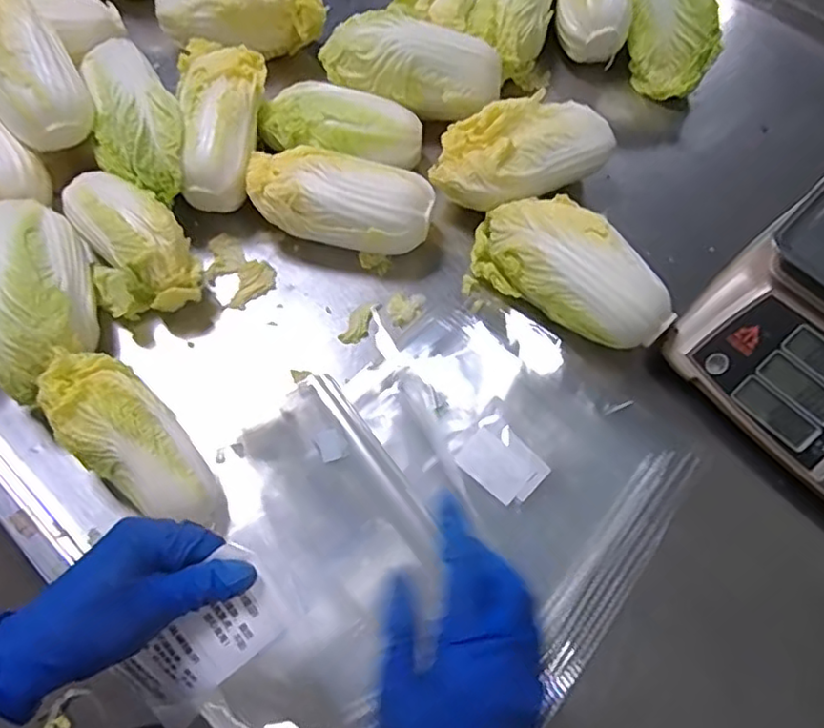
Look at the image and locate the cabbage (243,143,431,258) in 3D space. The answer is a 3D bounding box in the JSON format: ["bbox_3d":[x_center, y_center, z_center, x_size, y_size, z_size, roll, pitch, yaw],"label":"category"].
[{"bbox_3d":[-0.069,-0.161,0.624,0.176,0.077,0.086,11,65,2],"label":"cabbage"}]

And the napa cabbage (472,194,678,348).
[{"bbox_3d":[0.152,-0.090,0.596,0.200,0.079,0.090,36,68,13],"label":"napa cabbage"}]

